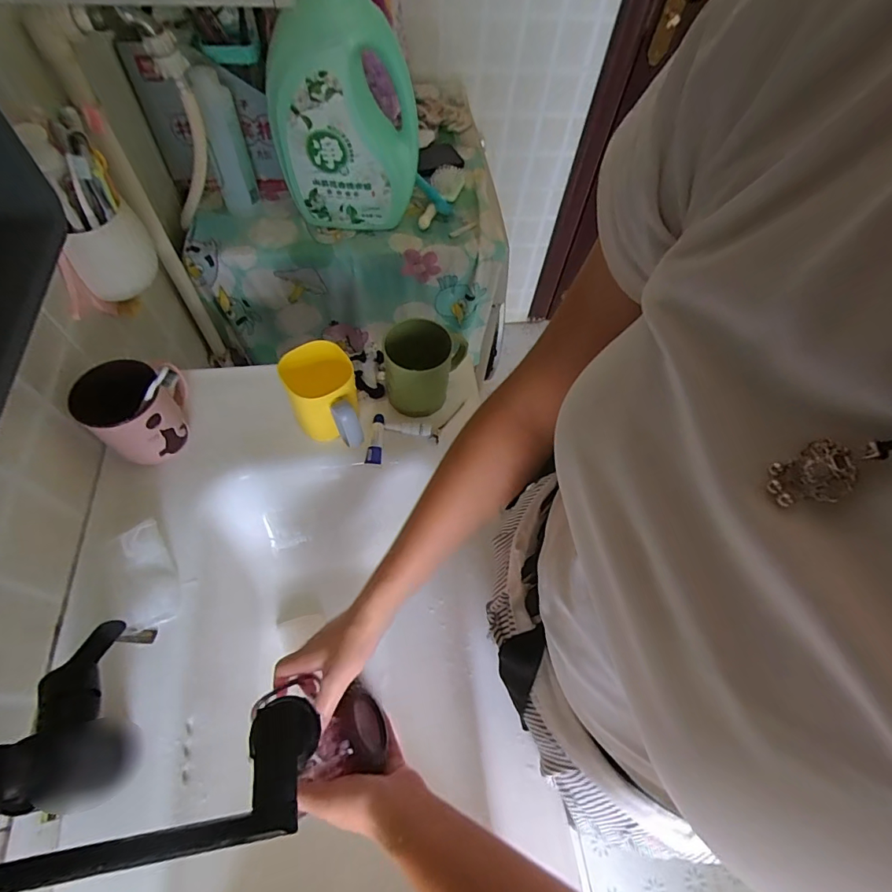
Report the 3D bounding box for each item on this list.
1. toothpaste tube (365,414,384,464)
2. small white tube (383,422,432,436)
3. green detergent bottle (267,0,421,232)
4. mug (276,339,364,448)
[{"bbox_3d":[-0.090,-0.010,0.600,0.018,0.012,0.071,4,61,-1],"label":"toothpaste tube"},{"bbox_3d":[-0.049,-0.025,0.615,0.062,0.009,0.018,7,61,0],"label":"small white tube"},{"bbox_3d":[-0.147,-0.498,0.700,0.220,0.348,0.091,-18,63,-13],"label":"green detergent bottle"},{"bbox_3d":[-0.148,-0.055,0.572,0.084,0.102,0.121,-15,63,-12],"label":"mug"}]

